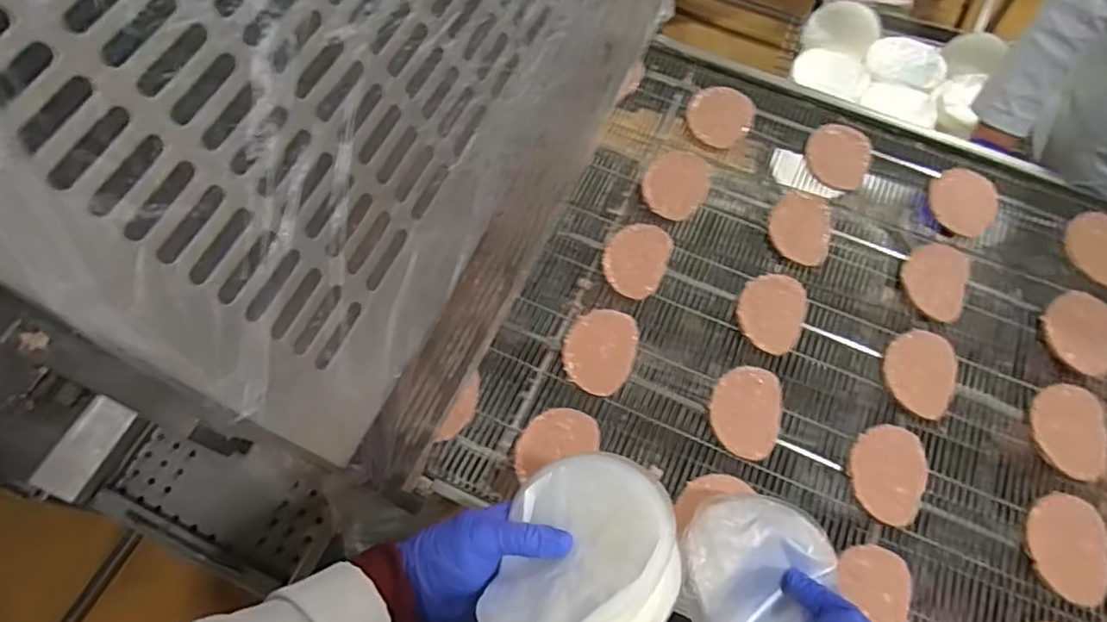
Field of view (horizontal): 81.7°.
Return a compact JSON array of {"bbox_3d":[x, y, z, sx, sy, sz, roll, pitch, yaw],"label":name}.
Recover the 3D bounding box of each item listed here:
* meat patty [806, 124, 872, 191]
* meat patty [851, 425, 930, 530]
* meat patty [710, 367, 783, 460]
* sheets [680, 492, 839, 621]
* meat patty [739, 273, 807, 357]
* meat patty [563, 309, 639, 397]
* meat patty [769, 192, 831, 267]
[{"bbox_3d":[0.344,-0.189,0.771,0.075,0.012,0.085,31,69,16],"label":"meat patty"},{"bbox_3d":[0.312,0.152,0.598,0.065,0.018,0.089,17,65,10],"label":"meat patty"},{"bbox_3d":[0.188,0.097,0.625,0.066,0.008,0.088,21,66,12],"label":"meat patty"},{"bbox_3d":[0.158,0.194,0.487,0.120,0.035,0.109,-2,64,2],"label":"sheets"},{"bbox_3d":[0.230,0.002,0.675,0.065,0.012,0.091,19,66,11],"label":"meat patty"},{"bbox_3d":[0.048,0.039,0.654,0.068,0.014,0.091,14,65,9],"label":"meat patty"},{"bbox_3d":[0.282,-0.098,0.731,0.065,0.015,0.087,16,65,10],"label":"meat patty"}]

